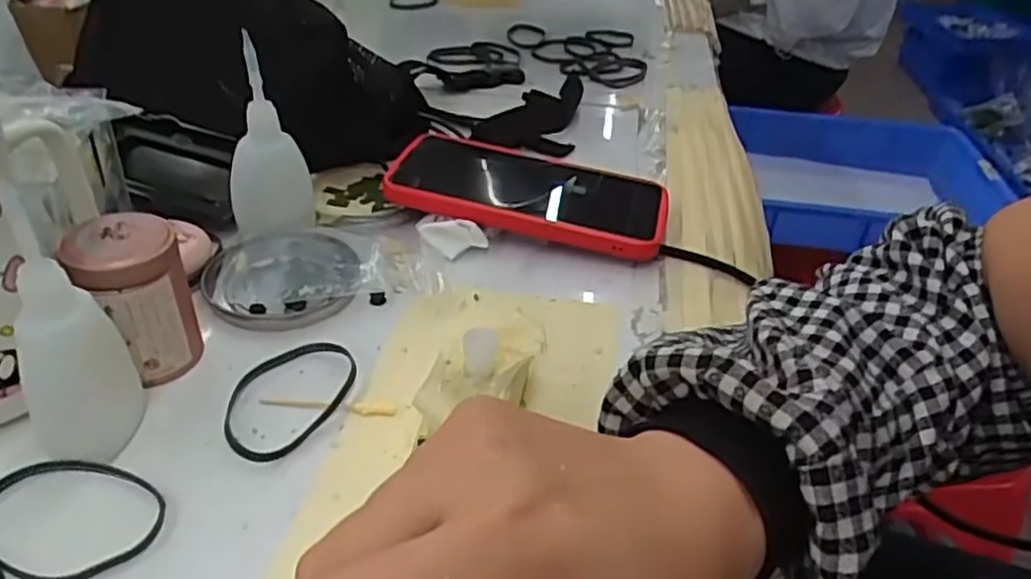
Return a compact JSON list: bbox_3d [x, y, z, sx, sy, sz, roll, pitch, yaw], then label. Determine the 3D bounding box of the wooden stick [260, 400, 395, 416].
[{"bbox_3d":[-0.082,0.050,0.318,0.058,0.004,0.007,4,35,-1],"label":"wooden stick"}]

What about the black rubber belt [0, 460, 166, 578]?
[{"bbox_3d":[-0.163,0.082,0.264,0.067,0.004,0.048,9,35,6],"label":"black rubber belt"}]

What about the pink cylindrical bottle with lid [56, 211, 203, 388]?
[{"bbox_3d":[-0.169,0.005,0.319,0.043,0.066,0.040,3,35,-2],"label":"pink cylindrical bottle with lid"}]

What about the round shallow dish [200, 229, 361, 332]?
[{"bbox_3d":[-0.123,-0.008,0.387,0.077,0.010,0.079,-4,36,-11],"label":"round shallow dish"}]

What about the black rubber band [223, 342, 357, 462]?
[{"bbox_3d":[-0.101,0.047,0.320,0.047,0.005,0.072,10,36,8],"label":"black rubber band"}]

